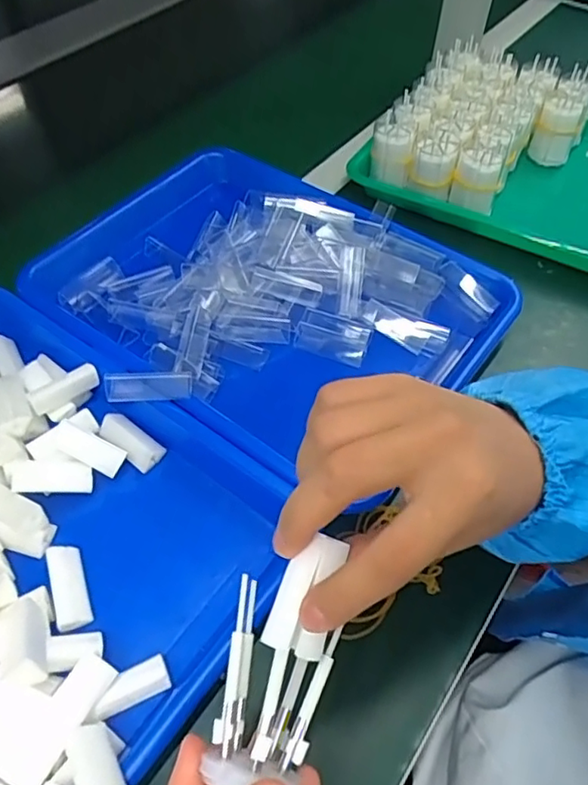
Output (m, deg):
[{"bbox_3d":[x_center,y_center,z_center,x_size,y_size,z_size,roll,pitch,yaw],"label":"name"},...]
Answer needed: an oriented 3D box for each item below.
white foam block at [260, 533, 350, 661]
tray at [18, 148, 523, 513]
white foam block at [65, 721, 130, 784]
[{"bbox_3d":[0.006,0.077,0.225,0.022,0.008,0.045,20,85,13],"label":"white foam block"},{"bbox_3d":[-0.040,-0.079,0.477,0.373,0.056,0.260,30,59,20],"label":"tray"},{"bbox_3d":[-0.088,0.176,0.267,0.021,0.014,0.048,-29,42,-20],"label":"white foam block"}]

